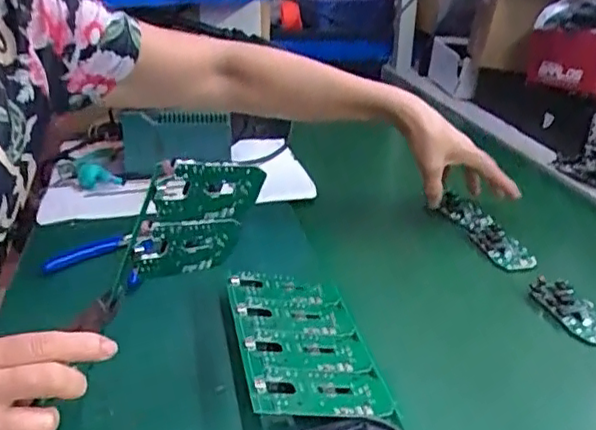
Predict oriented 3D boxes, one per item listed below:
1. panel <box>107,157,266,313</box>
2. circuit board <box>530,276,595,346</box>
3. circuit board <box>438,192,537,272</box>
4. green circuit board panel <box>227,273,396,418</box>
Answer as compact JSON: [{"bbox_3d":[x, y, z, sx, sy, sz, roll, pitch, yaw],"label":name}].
[{"bbox_3d":[-0.075,0.009,0.444,0.007,0.106,0.099,41,27,30],"label":"panel"},{"bbox_3d":[0.251,0.084,0.571,0.043,0.010,0.095,-5,25,-14],"label":"circuit board"},{"bbox_3d":[0.210,0.015,0.717,0.054,0.011,0.169,-5,25,-14],"label":"circuit board"},{"bbox_3d":[0.001,0.095,0.500,0.104,0.008,0.176,8,23,-16],"label":"green circuit board panel"}]

